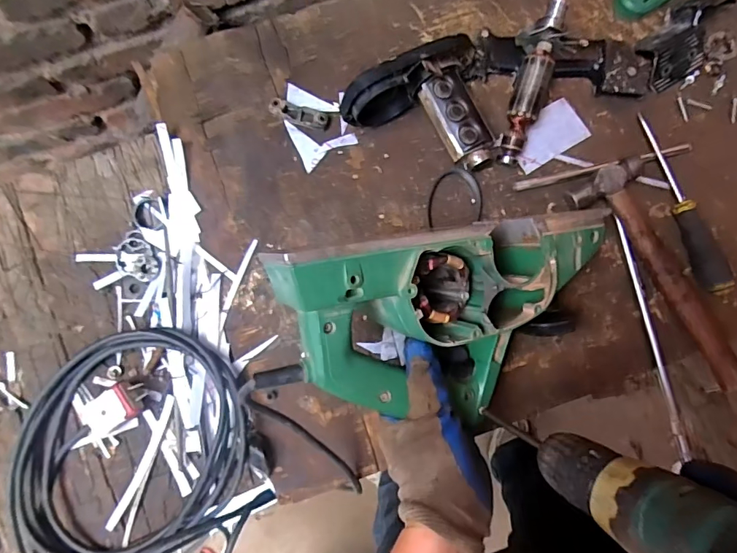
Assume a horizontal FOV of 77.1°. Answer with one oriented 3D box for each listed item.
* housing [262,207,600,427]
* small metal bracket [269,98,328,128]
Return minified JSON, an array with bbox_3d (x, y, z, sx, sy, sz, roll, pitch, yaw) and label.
[{"bbox_3d":[0.064,0.035,0.370,0.290,0.065,0.159,-7,109,-24],"label":"housing"},{"bbox_3d":[-0.072,-0.168,0.475,0.059,0.012,0.018,15,83,1],"label":"small metal bracket"}]

